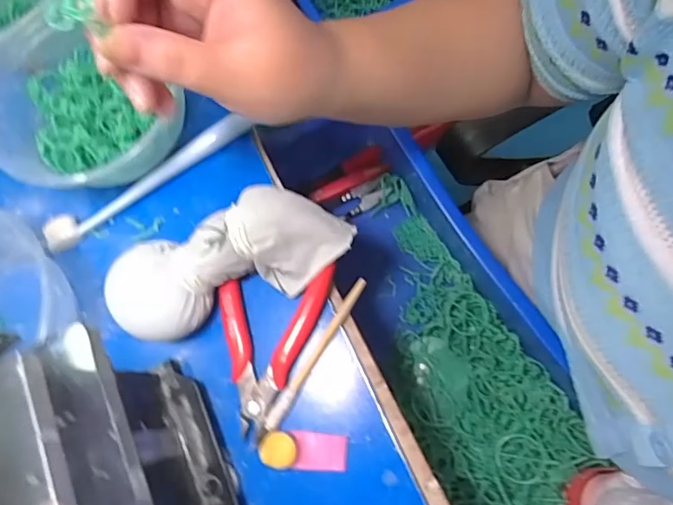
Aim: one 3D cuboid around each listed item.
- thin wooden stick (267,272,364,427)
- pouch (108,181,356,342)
[{"bbox_3d":[-0.012,0.060,0.306,0.009,0.006,0.104,30,81,15],"label":"thin wooden stick"},{"bbox_3d":[-0.064,0.005,0.307,0.149,0.043,0.062,-28,73,-1],"label":"pouch"}]

